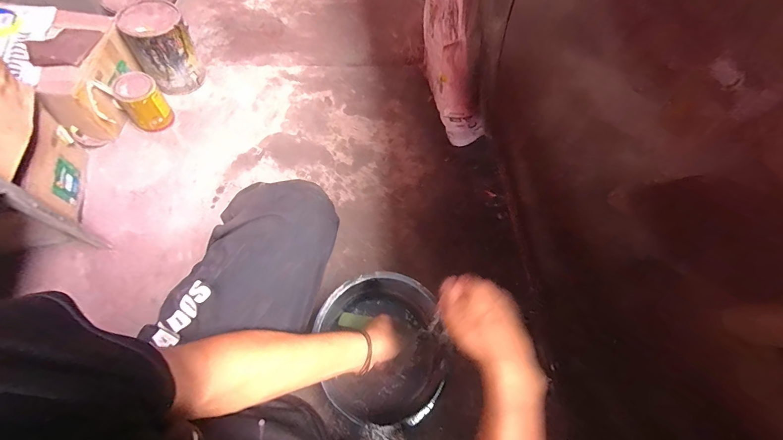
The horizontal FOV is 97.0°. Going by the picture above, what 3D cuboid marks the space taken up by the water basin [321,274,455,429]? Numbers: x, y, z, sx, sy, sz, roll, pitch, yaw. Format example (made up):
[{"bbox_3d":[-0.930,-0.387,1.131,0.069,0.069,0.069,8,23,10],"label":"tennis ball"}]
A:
[{"bbox_3d":[-0.023,0.254,0.705,0.224,0.173,0.247,-19,67,-9],"label":"water basin"}]

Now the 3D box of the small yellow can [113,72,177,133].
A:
[{"bbox_3d":[-0.700,-0.332,0.990,0.102,0.150,0.093,0,66,-1],"label":"small yellow can"}]

